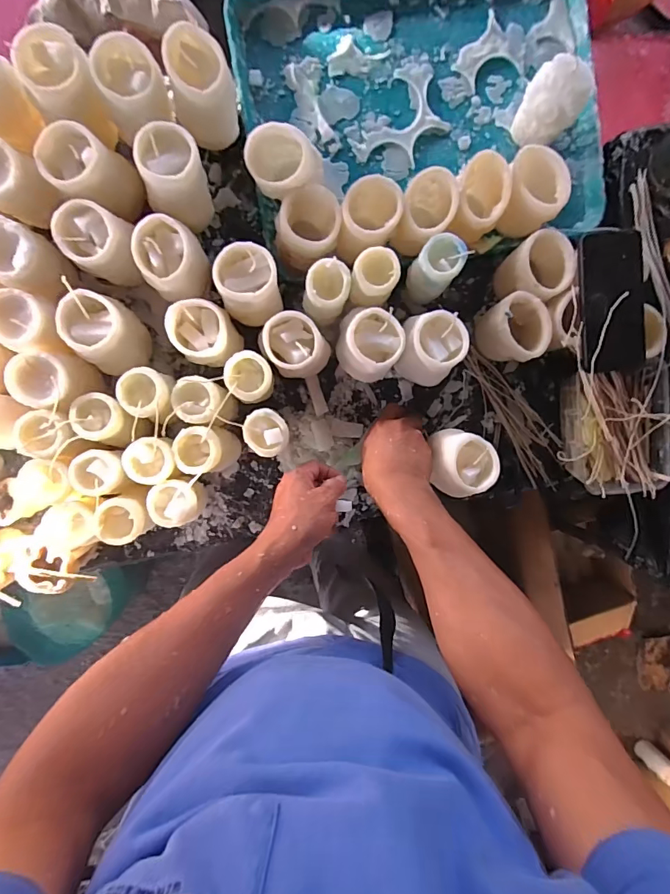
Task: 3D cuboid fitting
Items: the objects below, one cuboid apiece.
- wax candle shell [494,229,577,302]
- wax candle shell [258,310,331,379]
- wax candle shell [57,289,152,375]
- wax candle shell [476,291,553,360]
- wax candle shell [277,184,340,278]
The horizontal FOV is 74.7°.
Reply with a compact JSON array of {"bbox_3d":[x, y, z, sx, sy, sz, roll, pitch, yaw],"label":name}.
[{"bbox_3d":[0.244,-0.215,0.544,0.063,0.076,0.076,-20,97,-3],"label":"wax candle shell"},{"bbox_3d":[-0.050,-0.114,0.519,0.077,0.085,0.069,44,90,-8],"label":"wax candle shell"},{"bbox_3d":[-0.257,-0.122,0.493,0.069,0.082,0.080,4,95,-6],"label":"wax candle shell"},{"bbox_3d":[0.220,-0.146,0.552,0.059,0.083,0.077,-9,96,-5],"label":"wax candle shell"},{"bbox_3d":[-0.033,-0.253,0.517,0.071,0.079,0.067,-1,95,-5],"label":"wax candle shell"}]

